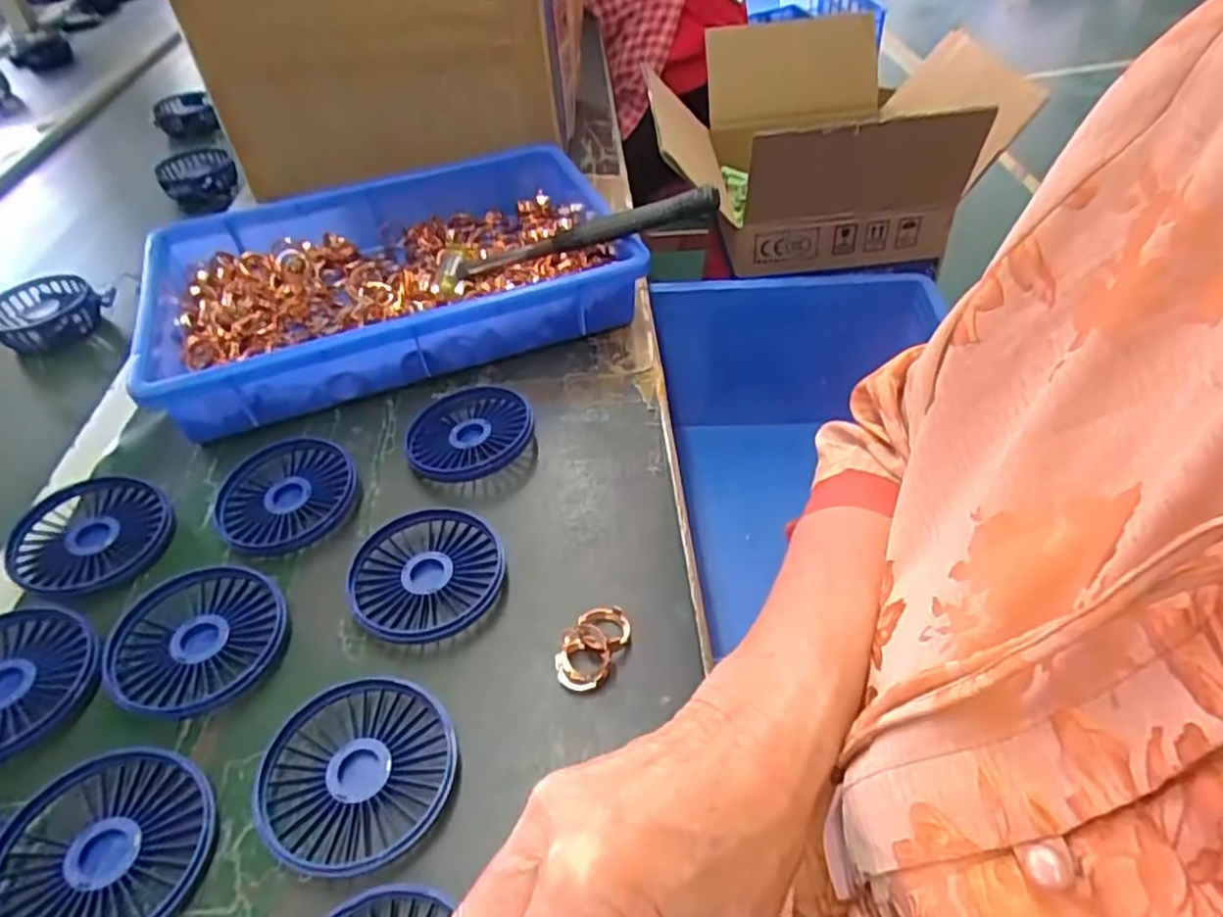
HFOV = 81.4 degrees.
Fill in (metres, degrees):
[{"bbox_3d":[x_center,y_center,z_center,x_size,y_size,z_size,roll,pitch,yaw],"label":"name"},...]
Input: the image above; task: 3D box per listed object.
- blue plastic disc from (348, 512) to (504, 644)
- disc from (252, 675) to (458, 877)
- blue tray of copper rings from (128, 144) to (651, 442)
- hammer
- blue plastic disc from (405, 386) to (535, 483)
[{"bbox_3d":[-0.106,0.068,0.409,0.086,0.015,0.084,-1,46,1],"label":"blue plastic disc"},{"bbox_3d":[-0.118,0.146,0.330,0.087,0.012,0.083,-1,46,1],"label":"disc"},{"bbox_3d":[-0.186,-0.160,0.593,0.363,0.064,0.264,-17,48,-13],"label":"blue tray of copper rings"},{"bbox_3d":[-0.032,-0.170,0.559,0.231,0.026,0.058,-11,44,17],"label":"hammer"},{"bbox_3d":[-0.100,-0.018,0.487,0.084,0.017,0.085,-1,46,1],"label":"blue plastic disc"}]

